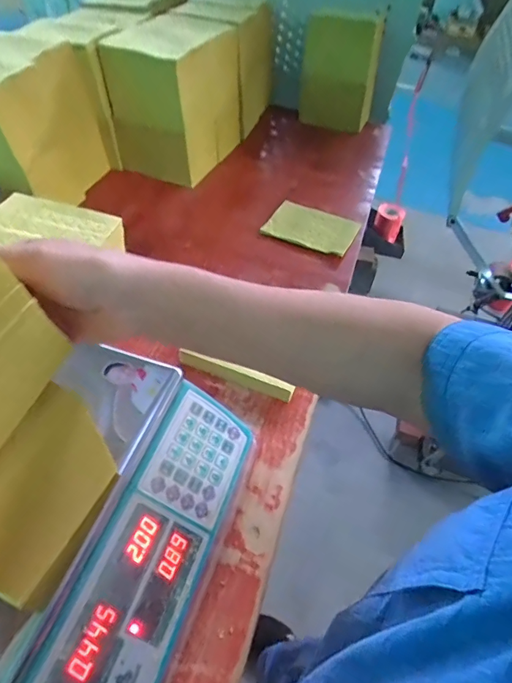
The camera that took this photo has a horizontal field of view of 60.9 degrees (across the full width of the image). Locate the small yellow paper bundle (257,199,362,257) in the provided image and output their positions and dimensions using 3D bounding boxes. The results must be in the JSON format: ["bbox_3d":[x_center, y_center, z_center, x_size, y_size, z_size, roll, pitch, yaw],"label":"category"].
[{"bbox_3d":[0.106,-0.217,0.810,0.156,0.015,0.112,24,52,13],"label":"small yellow paper bundle"}]

